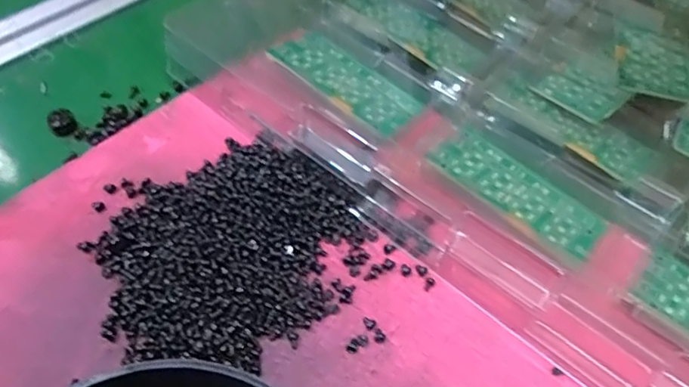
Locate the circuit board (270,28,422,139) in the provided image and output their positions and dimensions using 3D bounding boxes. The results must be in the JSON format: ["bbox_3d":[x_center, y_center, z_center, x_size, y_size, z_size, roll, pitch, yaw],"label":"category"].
[{"bbox_3d":[0.002,-0.066,0.348,0.091,0.004,0.045,38,47,17],"label":"circuit board"}]

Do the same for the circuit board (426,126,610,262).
[{"bbox_3d":[0.091,-0.002,0.311,0.091,0.004,0.044,38,46,18],"label":"circuit board"}]

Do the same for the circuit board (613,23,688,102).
[{"bbox_3d":[0.197,-0.086,0.378,0.046,0.004,0.065,14,53,8],"label":"circuit board"}]

